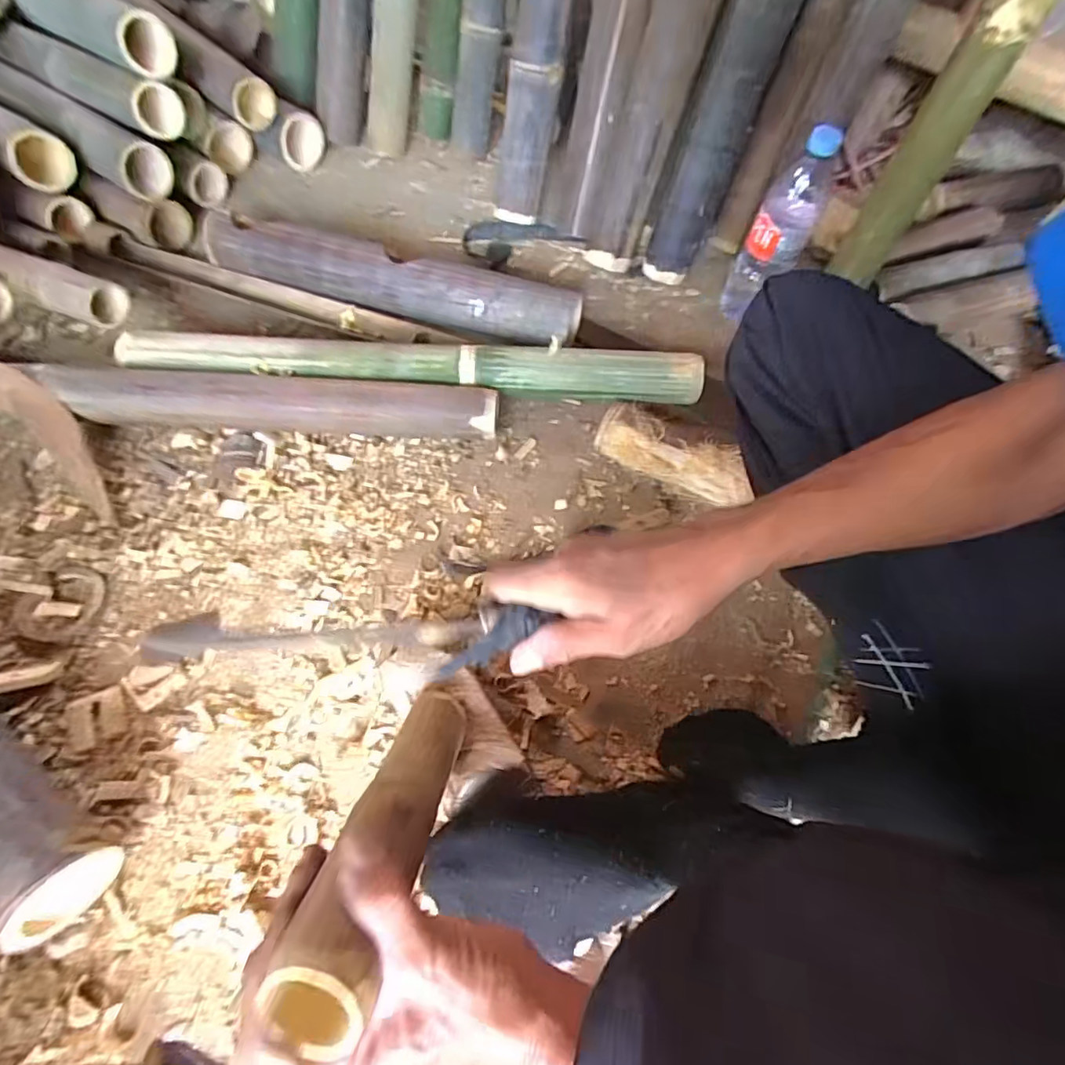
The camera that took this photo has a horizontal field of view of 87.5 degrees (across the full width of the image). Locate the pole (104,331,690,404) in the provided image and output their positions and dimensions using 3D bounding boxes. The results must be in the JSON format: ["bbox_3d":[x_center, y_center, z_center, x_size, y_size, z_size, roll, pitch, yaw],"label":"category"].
[{"bbox_3d":[-0.138,-0.197,0.635,0.663,0.037,0.052,4,60,-3],"label":"pole"}]

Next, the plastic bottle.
[{"bbox_3d":[0.304,-0.377,0.698,0.068,0.235,0.071,0,61,-5],"label":"plastic bottle"}]

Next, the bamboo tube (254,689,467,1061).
[{"bbox_3d":[-0.086,0.174,0.352,0.050,0.051,0.234,12,17,3],"label":"bamboo tube"}]

